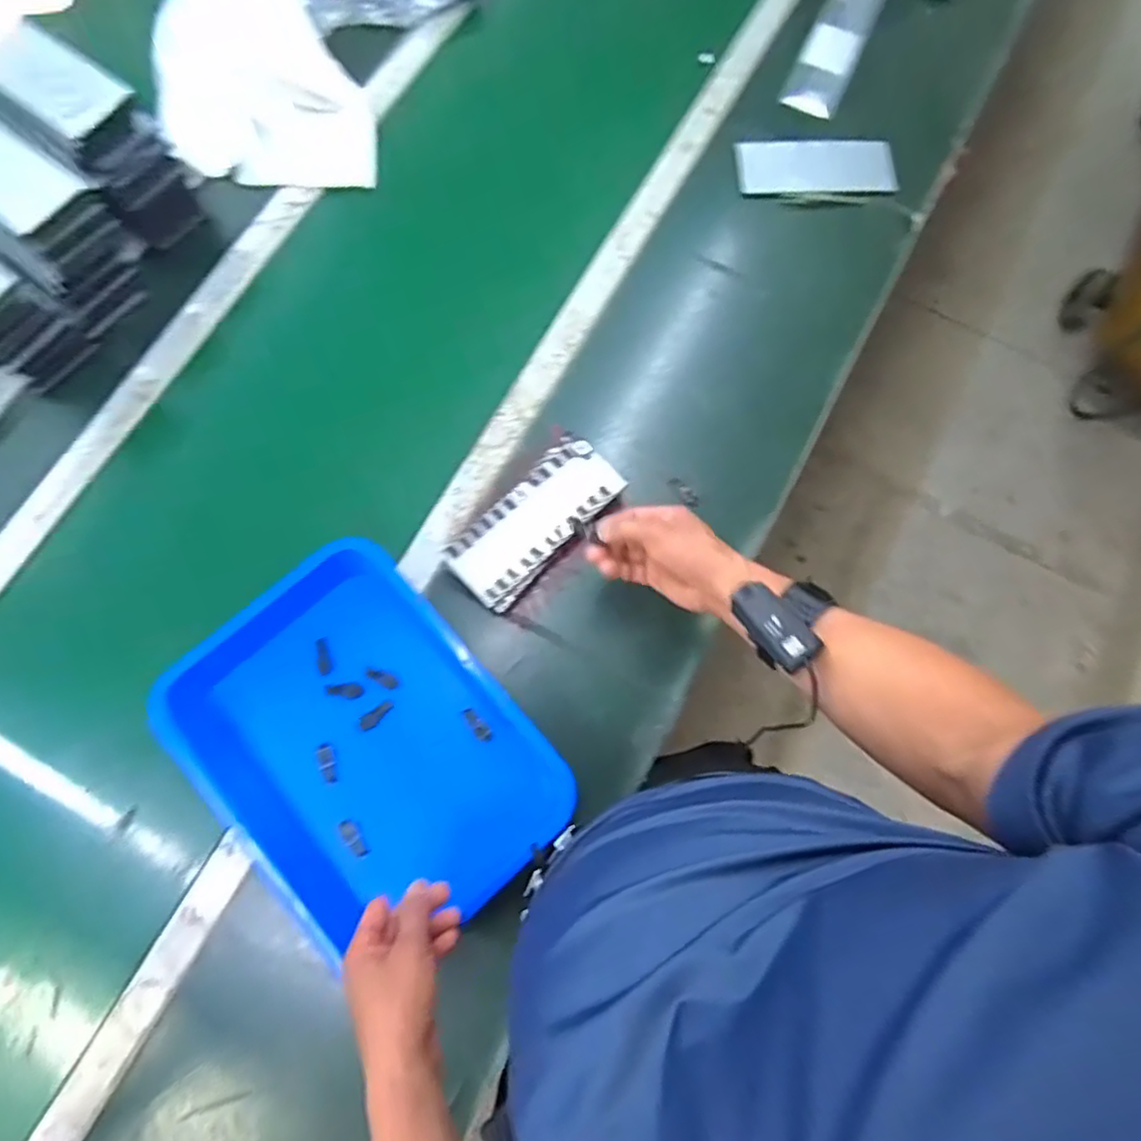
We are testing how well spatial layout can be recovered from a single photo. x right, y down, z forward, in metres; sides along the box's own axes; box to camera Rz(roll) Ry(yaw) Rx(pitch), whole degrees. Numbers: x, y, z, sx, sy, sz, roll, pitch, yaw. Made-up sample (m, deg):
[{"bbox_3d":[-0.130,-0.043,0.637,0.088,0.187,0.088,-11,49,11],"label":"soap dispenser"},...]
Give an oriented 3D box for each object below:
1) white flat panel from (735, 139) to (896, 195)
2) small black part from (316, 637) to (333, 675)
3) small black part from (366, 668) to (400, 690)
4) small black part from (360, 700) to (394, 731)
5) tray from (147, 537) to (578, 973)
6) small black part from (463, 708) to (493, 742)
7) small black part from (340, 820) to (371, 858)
[{"bbox_3d":[0.313,-0.514,0.813,0.194,0.011,0.081,0,77,-2],"label":"white flat panel"},{"bbox_3d":[-0.256,0.089,0.665,0.013,0.004,0.038,-9,87,-2],"label":"small black part"},{"bbox_3d":[-0.197,0.113,0.672,0.036,0.005,0.015,22,77,3],"label":"small black part"},{"bbox_3d":[-0.197,0.147,0.651,0.036,0.016,0.014,-40,81,-10],"label":"small black part"},{"bbox_3d":[-0.199,0.176,0.633,0.267,0.061,0.358,-41,81,-10],"label":"tray"},{"bbox_3d":[-0.095,0.158,0.659,0.015,0.006,0.039,-39,81,-10],"label":"small black part"},{"bbox_3d":[-0.212,0.262,0.627,0.014,0.006,0.039,-34,80,-9],"label":"small black part"}]

